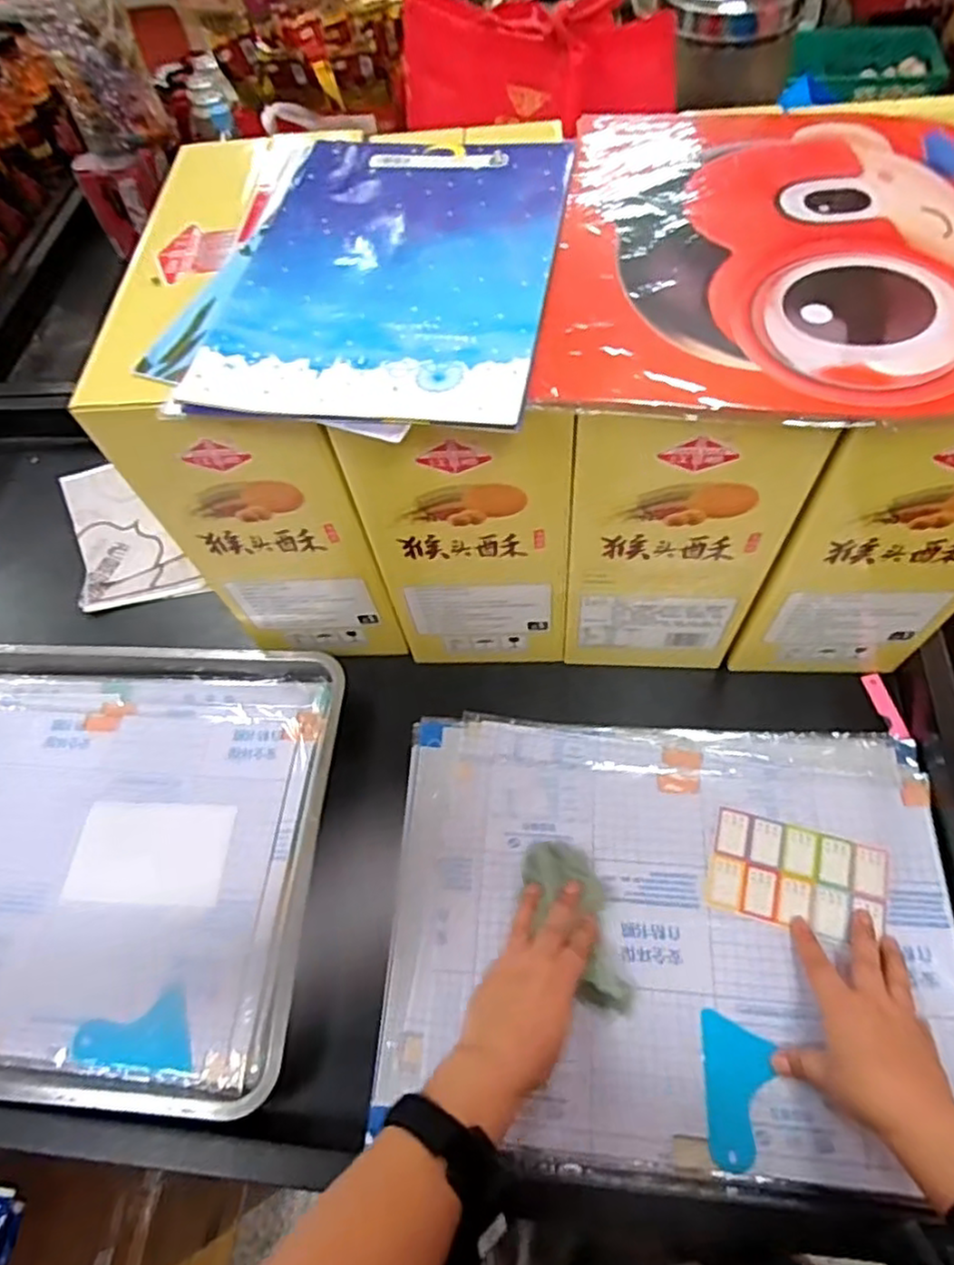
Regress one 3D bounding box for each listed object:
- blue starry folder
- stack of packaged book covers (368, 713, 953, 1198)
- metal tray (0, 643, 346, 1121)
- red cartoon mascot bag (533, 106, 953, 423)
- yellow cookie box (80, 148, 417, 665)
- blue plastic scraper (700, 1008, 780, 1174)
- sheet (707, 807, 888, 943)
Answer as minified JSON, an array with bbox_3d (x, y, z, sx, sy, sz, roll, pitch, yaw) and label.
[{"bbox_3d":[-0.054,-0.259,0.476,0.213,0.006,0.293,7,63,9],"label":"blue starry folder"},{"bbox_3d":[0.162,0.246,0.585,0.464,0.048,0.344,4,59,4],"label":"stack of packaged book covers"},{"bbox_3d":[-0.444,0.202,0.655,0.595,0.048,0.408,2,59,3],"label":"metal tray"},{"bbox_3d":[0.230,-0.265,0.463,0.337,0.036,0.327,7,59,6],"label":"red cartoon mascot bag"},{"bbox_3d":[-0.173,-0.188,0.660,0.170,0.368,0.301,0,61,2],"label":"yellow cookie box"},{"bbox_3d":[0.198,0.350,0.521,0.050,0.009,0.099,8,60,6],"label":"blue plastic scraper"},{"bbox_3d":[0.279,0.211,0.592,0.139,0.004,0.084,11,65,13],"label":"sheet"}]

